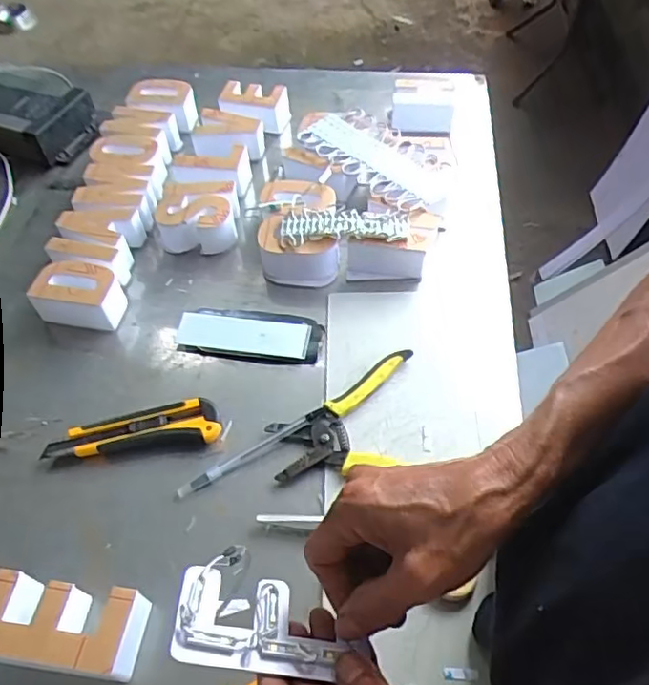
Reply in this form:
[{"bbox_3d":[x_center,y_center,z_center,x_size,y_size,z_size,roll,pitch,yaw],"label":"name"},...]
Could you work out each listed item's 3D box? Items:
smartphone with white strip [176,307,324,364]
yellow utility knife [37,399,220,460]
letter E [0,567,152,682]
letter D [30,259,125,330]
[{"bbox_3d":[-0.077,-0.009,0.615,0.145,0.014,0.058,4,54,6],"label":"smartphone with white strip"},{"bbox_3d":[-0.173,0.079,0.551,0.152,0.019,0.041,-6,54,-2],"label":"yellow utility knife"},{"bbox_3d":[-0.191,0.210,0.444,0.113,0.042,0.058,5,54,6],"label":"letter E"},{"bbox_3d":[-0.258,-0.049,0.632,0.087,0.048,0.055,8,54,8],"label":"letter D"}]

